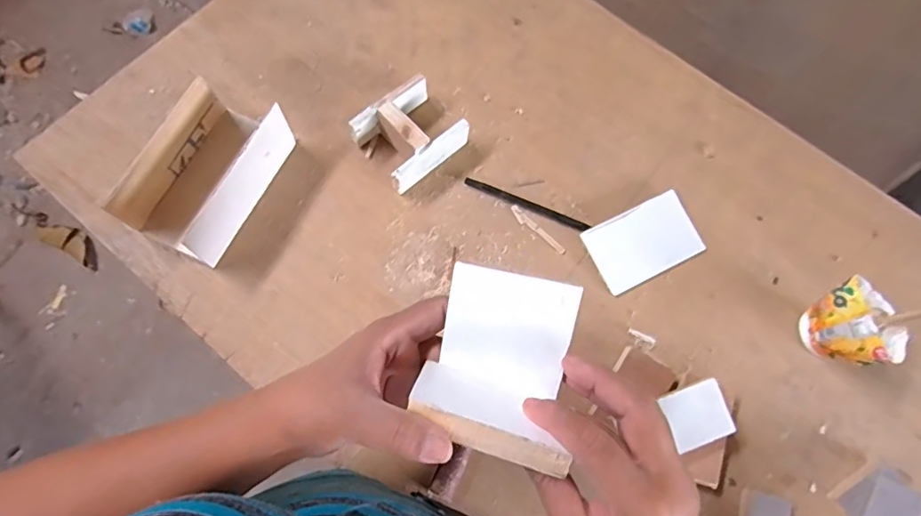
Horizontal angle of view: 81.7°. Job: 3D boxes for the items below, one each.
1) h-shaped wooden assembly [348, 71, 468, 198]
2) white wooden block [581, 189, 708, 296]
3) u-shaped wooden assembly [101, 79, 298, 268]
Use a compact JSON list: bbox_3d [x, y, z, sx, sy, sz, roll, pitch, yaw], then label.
[{"bbox_3d":[-0.047,-0.118,0.505,0.086,0.044,0.073,-39,78,-13],"label":"h-shaped wooden assembly"},{"bbox_3d":[0.171,-0.015,0.498,0.102,0.009,0.066,-26,75,-10],"label":"white wooden block"},{"bbox_3d":[-0.226,-0.076,0.478,0.082,0.061,0.141,25,73,5],"label":"u-shaped wooden assembly"}]

